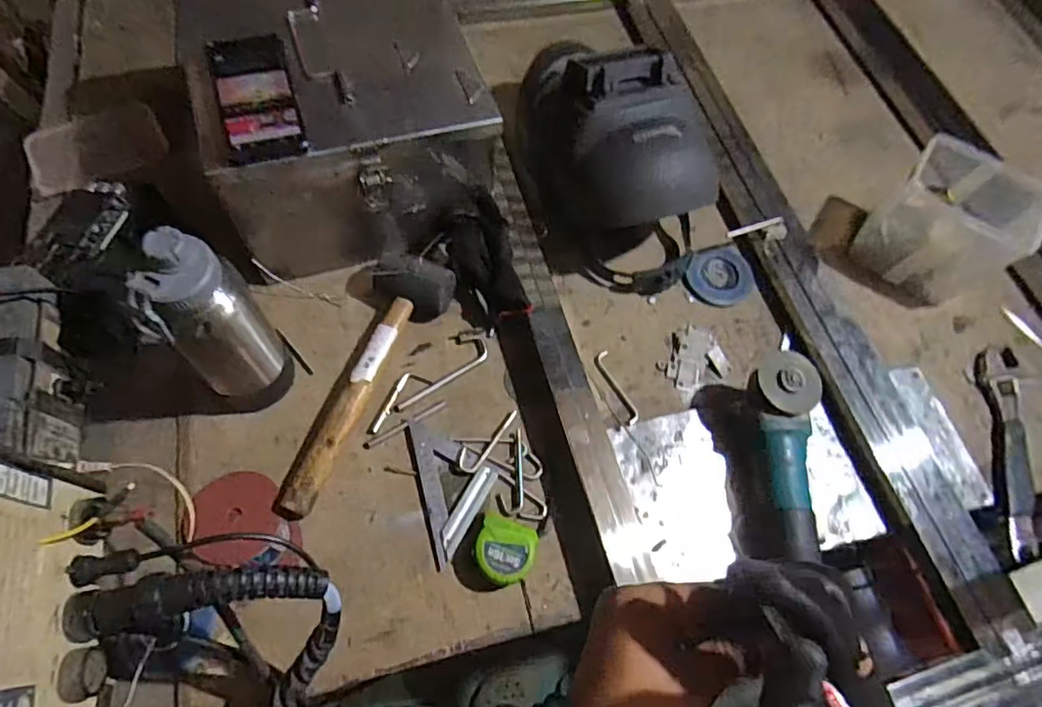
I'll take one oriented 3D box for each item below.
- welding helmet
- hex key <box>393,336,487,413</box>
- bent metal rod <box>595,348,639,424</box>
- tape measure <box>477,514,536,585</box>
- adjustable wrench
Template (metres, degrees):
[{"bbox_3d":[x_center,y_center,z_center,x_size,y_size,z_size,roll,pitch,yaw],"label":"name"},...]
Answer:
[{"bbox_3d":[0.118,-0.273,0.749,0.175,0.203,0.344,-14,64,-13],"label":"welding helmet"},{"bbox_3d":[-0.105,0.021,0.713,0.138,0.014,0.044,-31,69,-20],"label":"hex key"},{"bbox_3d":[0.123,0.043,0.729,0.019,0.008,0.100,-19,65,-15],"label":"bent metal rod"},{"bbox_3d":[-0.017,0.215,0.615,0.066,0.034,0.063,20,63,5],"label":"tape measure"},{"bbox_3d":[0.627,0.121,0.727,0.046,0.014,0.271,10,61,0],"label":"adjustable wrench"}]

